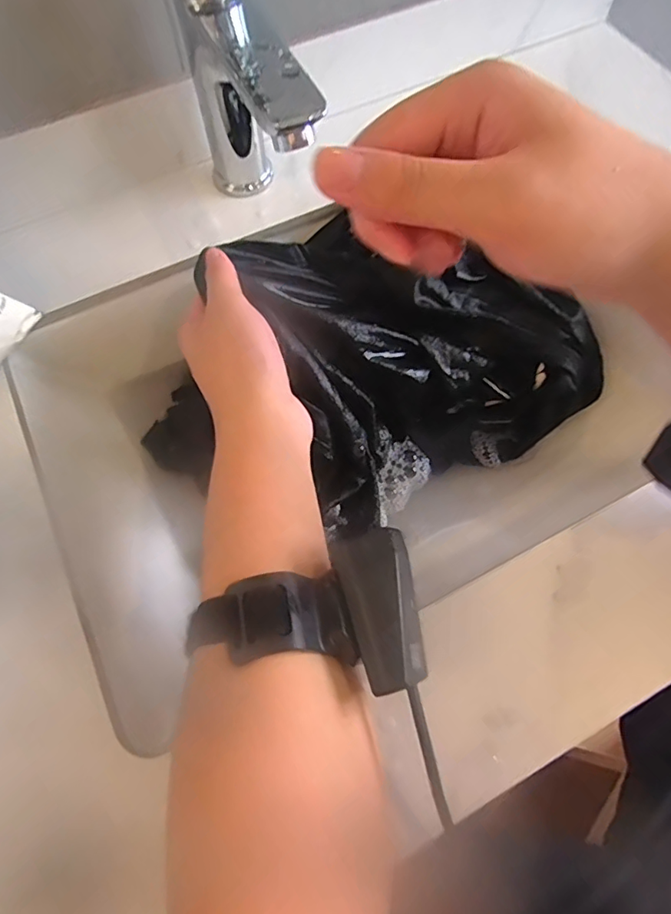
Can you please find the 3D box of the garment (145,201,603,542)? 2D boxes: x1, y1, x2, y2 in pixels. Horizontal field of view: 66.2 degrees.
[{"bbox_3d":[0.021,-0.069,0.388,0.323,0.119,0.199,-26,69,-10],"label":"garment"}]

